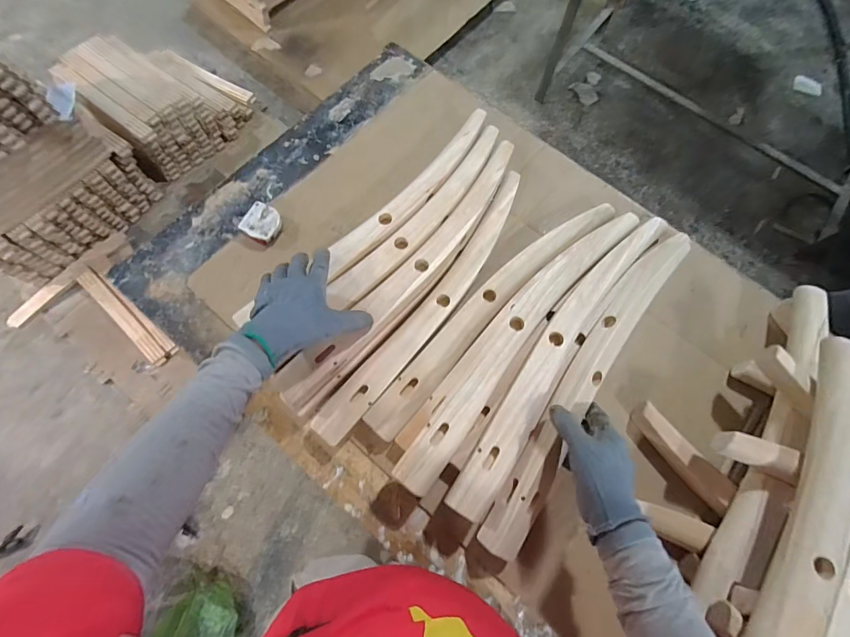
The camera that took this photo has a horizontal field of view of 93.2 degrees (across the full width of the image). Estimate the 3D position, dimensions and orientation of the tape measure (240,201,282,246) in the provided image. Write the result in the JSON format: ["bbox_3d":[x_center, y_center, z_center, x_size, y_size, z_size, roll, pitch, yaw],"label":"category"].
[{"bbox_3d":[-0.230,-0.132,0.571,0.049,0.027,0.051,24,71,7],"label":"tape measure"}]

